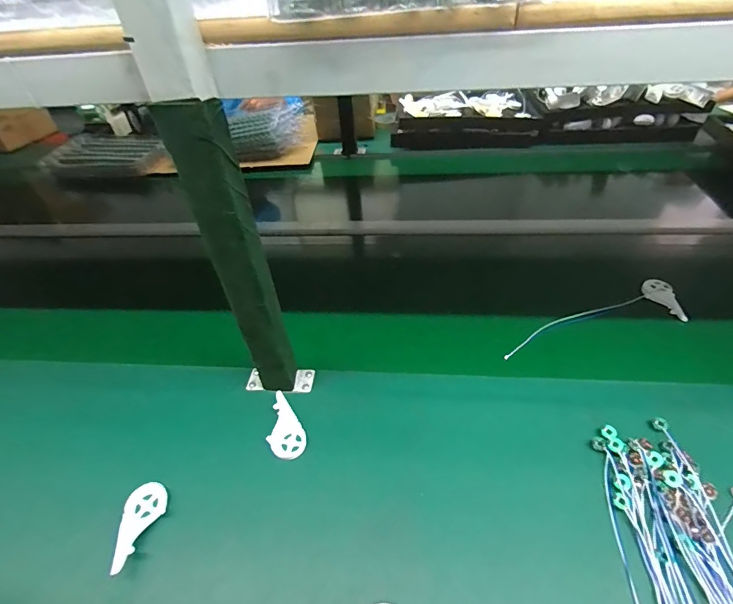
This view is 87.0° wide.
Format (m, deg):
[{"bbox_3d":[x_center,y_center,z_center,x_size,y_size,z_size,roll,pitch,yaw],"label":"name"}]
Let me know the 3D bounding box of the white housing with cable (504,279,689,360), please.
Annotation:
[{"bbox_3d":[0.388,0.031,0.662,0.350,0.037,0.090,-15,44,-10],"label":"white housing with cable"}]

